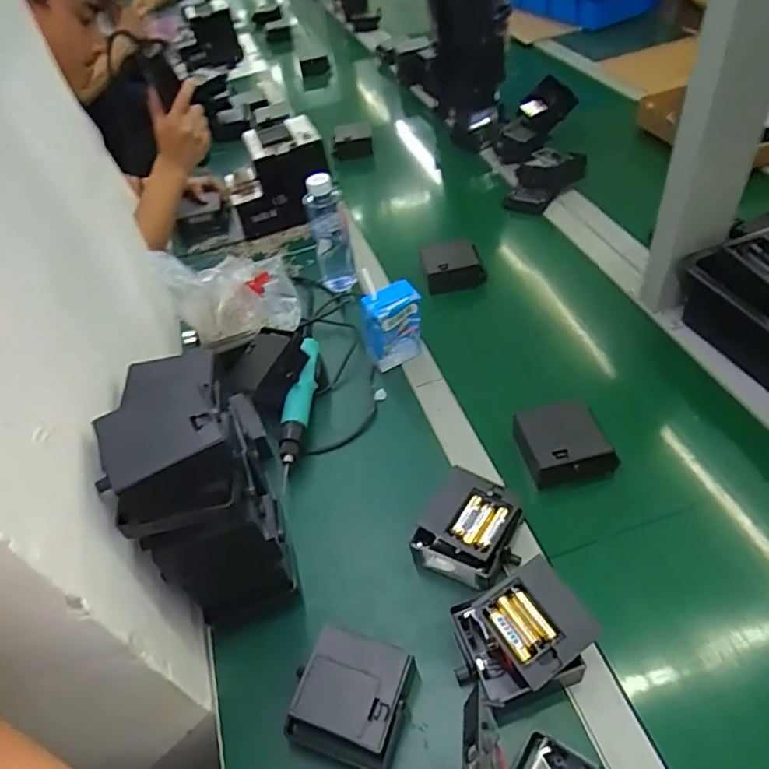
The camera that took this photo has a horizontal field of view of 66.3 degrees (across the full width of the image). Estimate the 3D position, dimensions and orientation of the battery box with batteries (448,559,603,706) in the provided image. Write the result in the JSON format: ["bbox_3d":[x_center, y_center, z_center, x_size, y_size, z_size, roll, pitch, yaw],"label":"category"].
[{"bbox_3d":[0.117,0.222,0.513,0.114,0.064,0.092,-22,47,-10],"label":"battery box with batteries"}]

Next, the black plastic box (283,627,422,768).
[{"bbox_3d":[-0.027,0.268,0.504,0.093,0.044,0.086,8,49,18],"label":"black plastic box"}]

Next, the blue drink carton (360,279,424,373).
[{"bbox_3d":[0.010,-0.071,0.770,0.074,0.118,0.032,-23,47,-11],"label":"blue drink carton"}]

